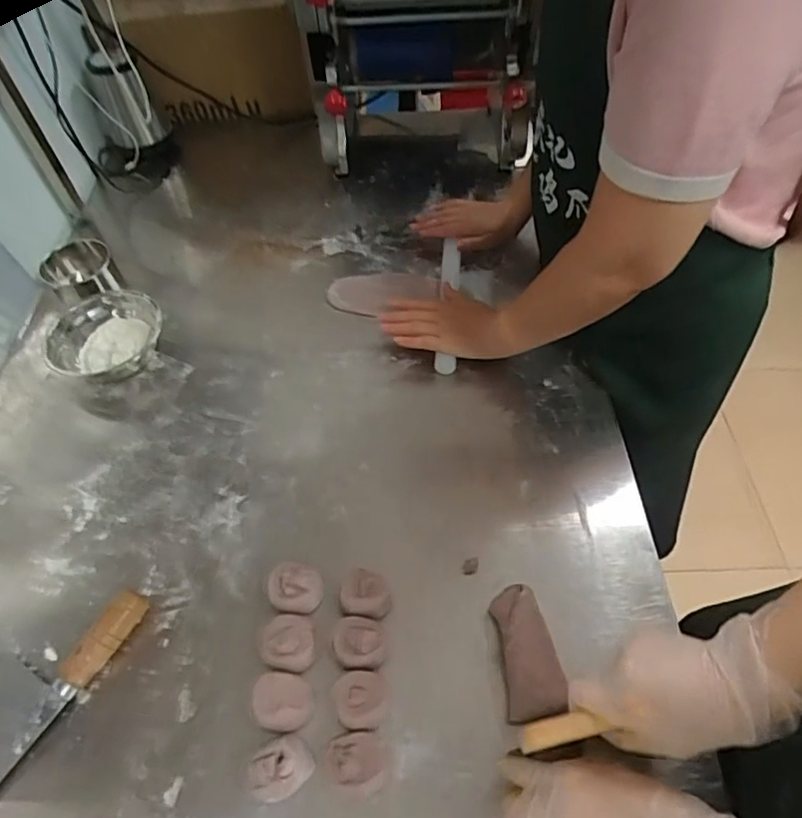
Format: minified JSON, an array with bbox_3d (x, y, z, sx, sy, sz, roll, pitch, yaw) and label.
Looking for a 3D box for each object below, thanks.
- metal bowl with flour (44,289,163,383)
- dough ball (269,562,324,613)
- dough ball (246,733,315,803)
[{"bbox_3d":[-0.370,-0.092,0.728,0.113,0.078,0.122,-2,54,2],"label":"metal bowl with flour"},{"bbox_3d":[-0.102,0.179,0.559,0.051,0.032,0.044,5,55,7],"label":"dough ball"},{"bbox_3d":[-0.099,0.295,0.467,0.050,0.040,0.045,-33,59,-19],"label":"dough ball"}]

